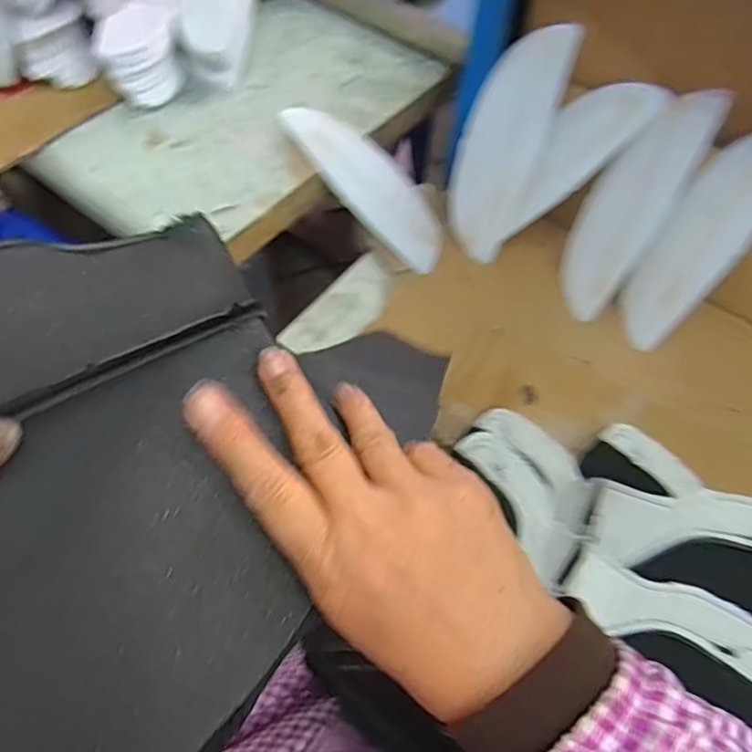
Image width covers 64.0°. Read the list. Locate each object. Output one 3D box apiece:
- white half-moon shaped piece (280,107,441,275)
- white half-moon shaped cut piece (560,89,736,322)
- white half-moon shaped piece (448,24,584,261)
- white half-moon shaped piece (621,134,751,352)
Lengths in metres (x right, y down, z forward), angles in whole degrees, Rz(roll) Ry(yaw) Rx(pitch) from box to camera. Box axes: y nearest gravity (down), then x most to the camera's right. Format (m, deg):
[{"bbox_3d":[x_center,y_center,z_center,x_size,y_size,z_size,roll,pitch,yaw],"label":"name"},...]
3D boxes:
[{"bbox_3d":[-0.007,-0.198,0.618,0.208,0.016,0.070,47,67,-2],"label":"white half-moon shaped piece"},{"bbox_3d":[0.236,-0.160,0.563,0.075,0.021,0.213,33,107,16],"label":"white half-moon shaped cut piece"},{"bbox_3d":[0.124,-0.224,0.581,0.075,0.212,0.010,19,17,1],"label":"white half-moon shaped piece"},{"bbox_3d":[0.292,-0.124,0.536,0.069,0.211,0.014,39,22,19],"label":"white half-moon shaped piece"}]

